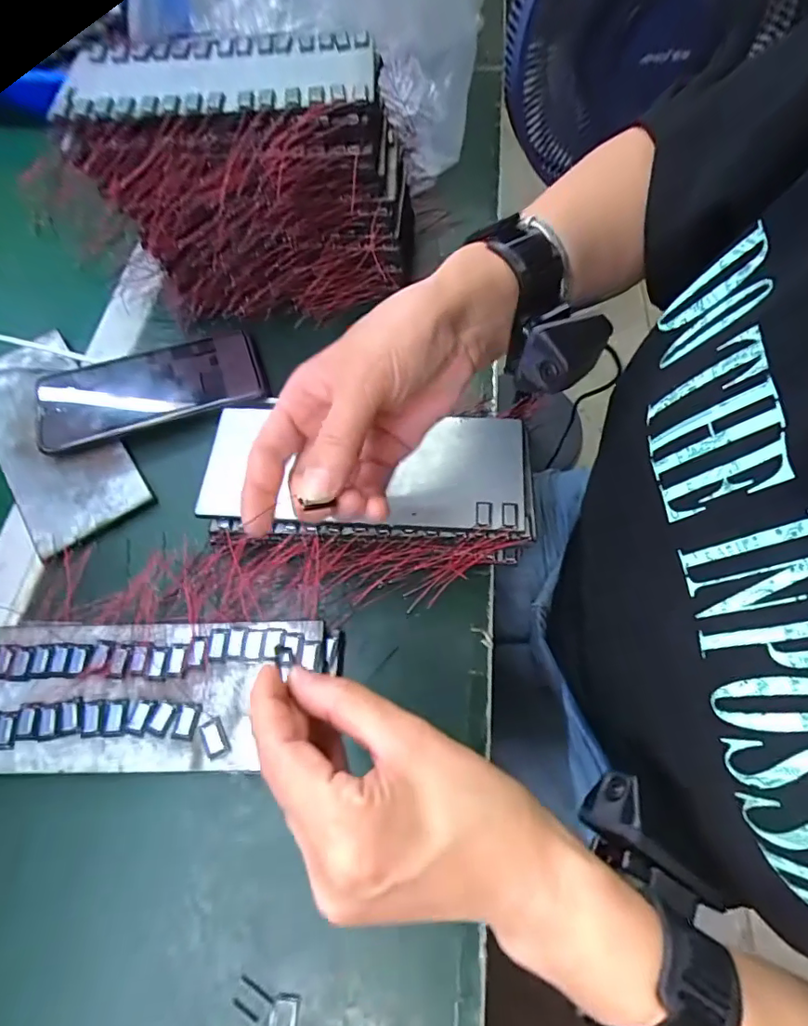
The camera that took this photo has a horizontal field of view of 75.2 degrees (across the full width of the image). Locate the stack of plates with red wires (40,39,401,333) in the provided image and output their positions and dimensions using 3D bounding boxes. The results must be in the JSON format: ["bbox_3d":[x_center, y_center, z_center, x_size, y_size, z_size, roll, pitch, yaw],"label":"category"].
[{"bbox_3d":[-0.113,-0.244,0.403,0.222,0.149,0.113,-13,64,-4],"label":"stack of plates with red wires"}]

